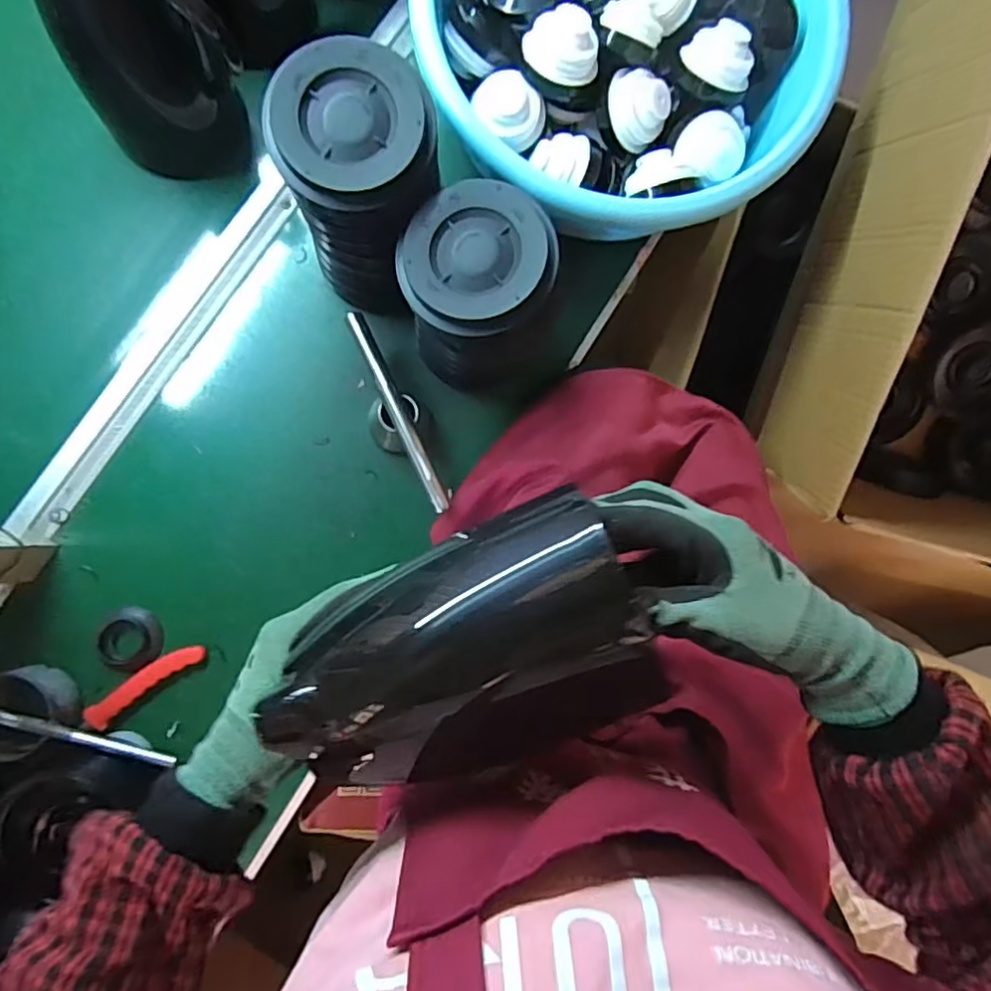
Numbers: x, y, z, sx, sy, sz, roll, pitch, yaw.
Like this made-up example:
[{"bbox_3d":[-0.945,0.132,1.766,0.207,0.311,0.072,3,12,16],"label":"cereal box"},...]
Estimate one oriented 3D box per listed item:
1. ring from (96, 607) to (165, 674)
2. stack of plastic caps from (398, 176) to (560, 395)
[{"bbox_3d":[-0.346,0.138,0.577,0.050,0.016,0.058,12,84,-5],"label":"ring"},{"bbox_3d":[-0.014,-0.170,0.545,0.136,0.187,0.125,20,84,-4],"label":"stack of plastic caps"}]

